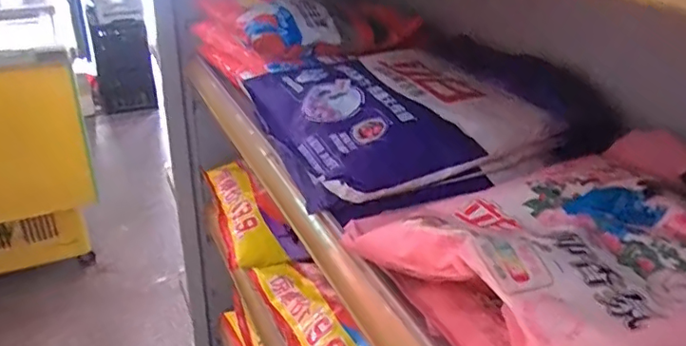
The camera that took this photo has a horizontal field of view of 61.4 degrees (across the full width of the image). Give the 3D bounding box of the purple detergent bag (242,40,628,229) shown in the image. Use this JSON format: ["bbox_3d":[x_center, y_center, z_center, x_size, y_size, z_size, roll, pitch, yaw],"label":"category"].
[{"bbox_3d":[0.086,-0.067,0.624,0.317,0.074,0.219,-12,31,-21],"label":"purple detergent bag"}]

